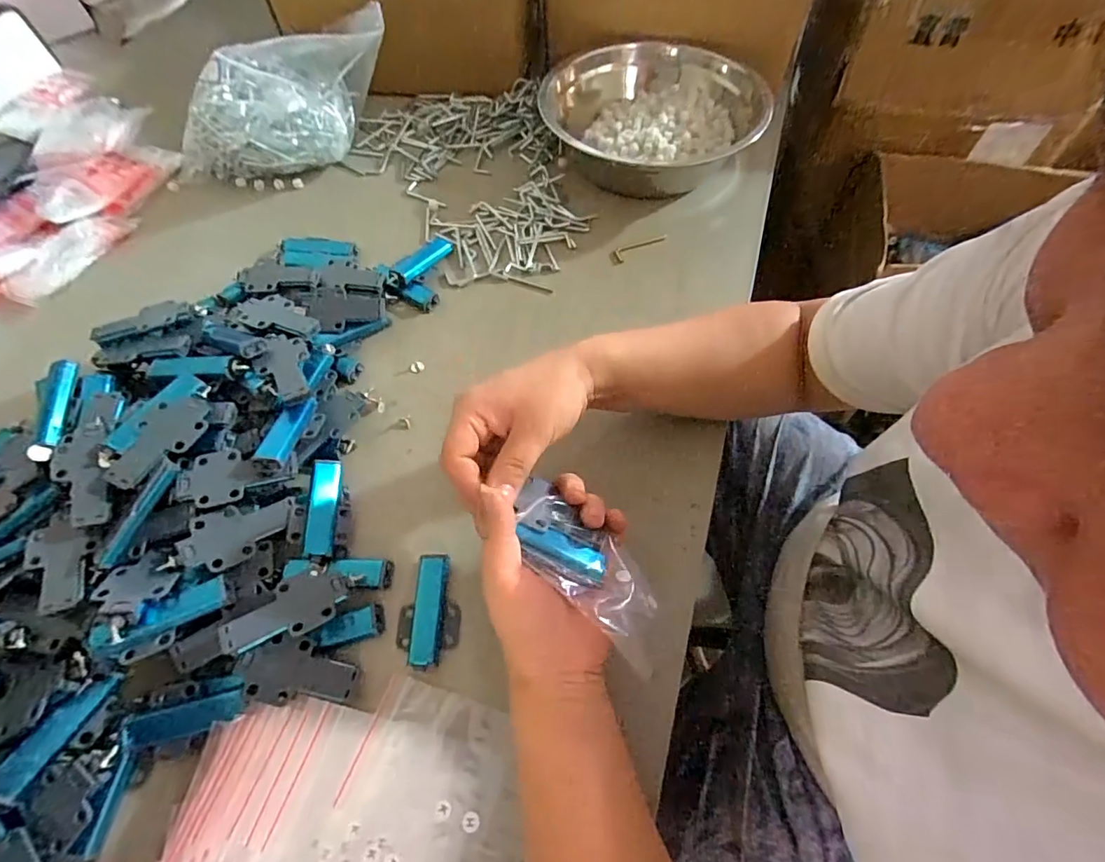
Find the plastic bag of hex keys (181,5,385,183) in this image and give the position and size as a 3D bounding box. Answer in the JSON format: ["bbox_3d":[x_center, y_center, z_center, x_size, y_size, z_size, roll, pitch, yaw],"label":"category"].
[{"bbox_3d":[-0.308,-0.380,0.586,0.260,0.103,0.116,-35,67,-18],"label":"plastic bag of hex keys"}]

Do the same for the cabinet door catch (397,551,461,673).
[{"bbox_3d":[-0.089,0.126,0.359,0.042,0.010,0.077,-1,61,0],"label":"cabinet door catch"}]

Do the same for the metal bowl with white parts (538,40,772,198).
[{"bbox_3d":[0.117,-0.360,0.587,0.248,0.070,0.225,-10,61,-5],"label":"metal bowl with white parts"}]

